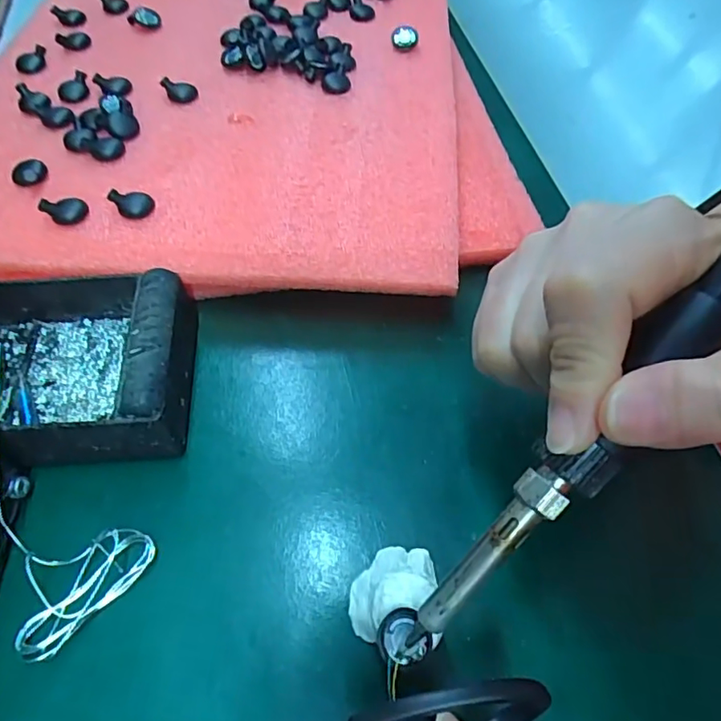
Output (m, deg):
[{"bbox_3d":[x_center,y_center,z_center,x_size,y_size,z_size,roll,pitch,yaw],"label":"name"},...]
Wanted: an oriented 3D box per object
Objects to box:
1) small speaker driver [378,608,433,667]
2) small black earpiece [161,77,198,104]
[{"bbox_3d":[0.012,0.079,0.157,0.014,0.004,0.015,1,55,-1],"label":"small speaker driver"},{"bbox_3d":[-0.096,-0.145,0.295,0.016,0.007,0.015,0,56,-1],"label":"small black earpiece"}]

